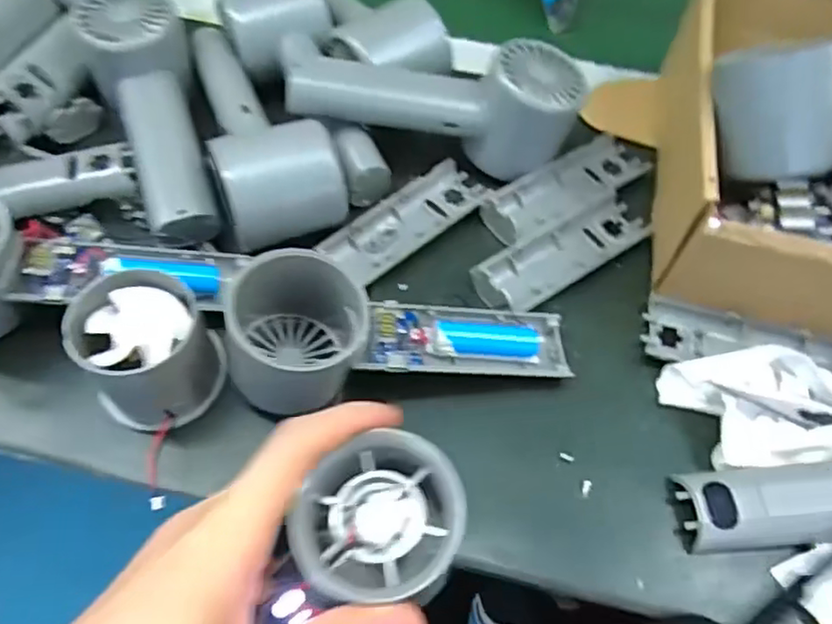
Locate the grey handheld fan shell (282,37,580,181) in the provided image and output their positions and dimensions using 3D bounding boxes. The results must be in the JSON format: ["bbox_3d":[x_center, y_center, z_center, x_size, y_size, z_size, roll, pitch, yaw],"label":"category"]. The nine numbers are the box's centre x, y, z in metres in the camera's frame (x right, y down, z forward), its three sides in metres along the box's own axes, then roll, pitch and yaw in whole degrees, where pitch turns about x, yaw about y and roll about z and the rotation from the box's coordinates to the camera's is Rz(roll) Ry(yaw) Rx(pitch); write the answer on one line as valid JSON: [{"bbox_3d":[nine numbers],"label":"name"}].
[{"bbox_3d":[0.011,-0.110,0.357,0.152,0.056,0.051,-2,59,-4],"label":"grey handheld fan shell"}]

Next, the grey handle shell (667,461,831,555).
[{"bbox_3d":[0.168,0.081,0.276,0.107,0.018,0.034,-2,59,-4],"label":"grey handle shell"}]

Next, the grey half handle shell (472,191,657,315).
[{"bbox_3d":[0.080,-0.032,0.346,0.105,0.012,0.035,-30,65,-19],"label":"grey half handle shell"}]

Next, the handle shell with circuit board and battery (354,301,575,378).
[{"bbox_3d":[0.023,0.013,0.302,0.099,0.017,0.032,4,57,-17],"label":"handle shell with circuit board and battery"}]

